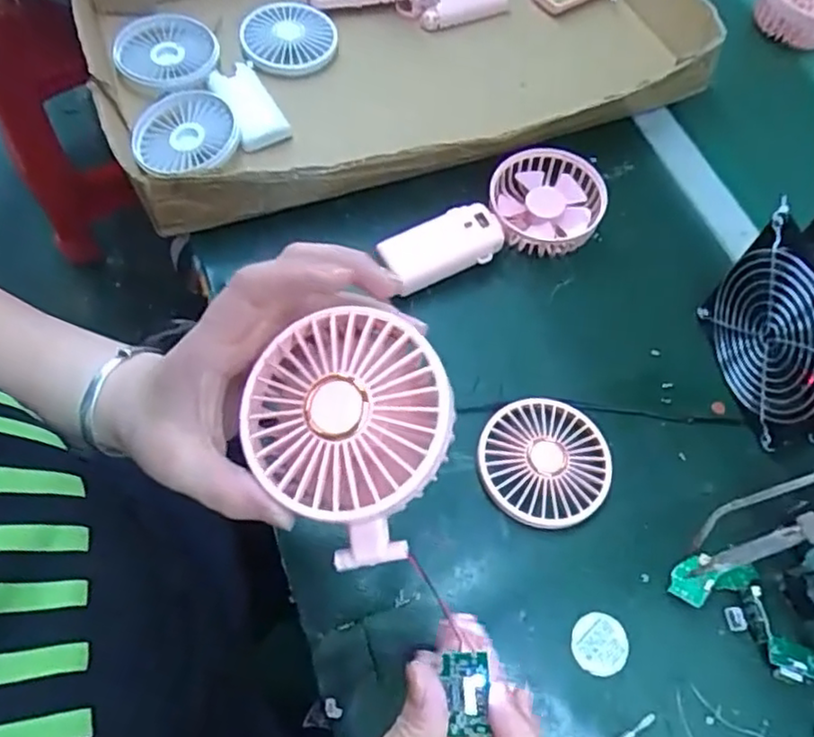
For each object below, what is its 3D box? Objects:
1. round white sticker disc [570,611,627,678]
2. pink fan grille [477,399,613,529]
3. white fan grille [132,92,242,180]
[{"bbox_3d":[0.117,0.167,0.405,0.034,0.004,0.035,1,69,-4],"label":"round white sticker disc"},{"bbox_3d":[0.093,0.063,0.450,0.085,0.013,0.086,2,62,-4],"label":"pink fan grille"},{"bbox_3d":[-0.185,-0.194,0.554,0.087,0.011,0.072,-17,80,2],"label":"white fan grille"}]

